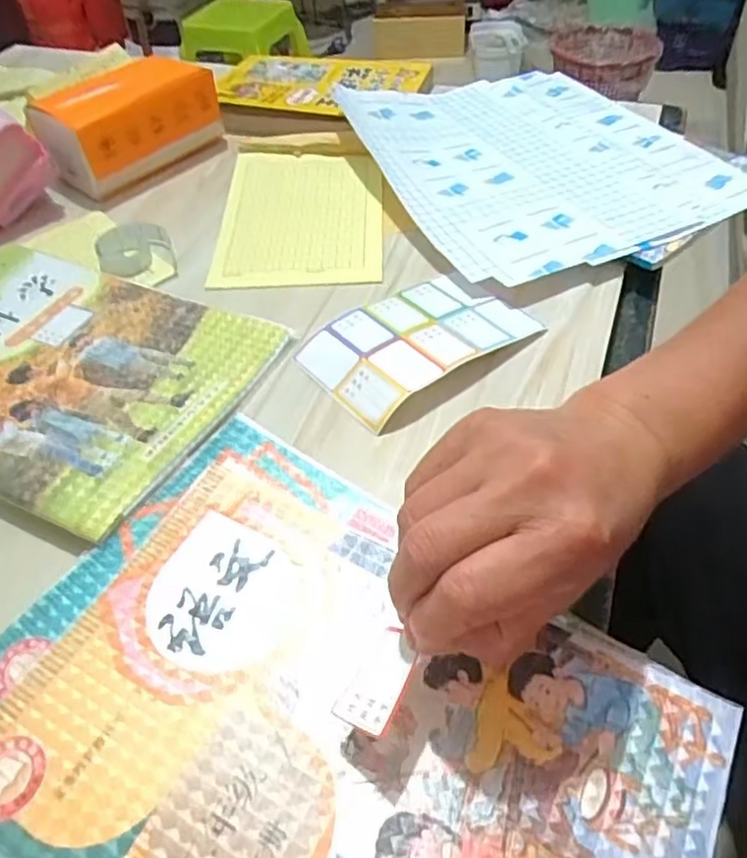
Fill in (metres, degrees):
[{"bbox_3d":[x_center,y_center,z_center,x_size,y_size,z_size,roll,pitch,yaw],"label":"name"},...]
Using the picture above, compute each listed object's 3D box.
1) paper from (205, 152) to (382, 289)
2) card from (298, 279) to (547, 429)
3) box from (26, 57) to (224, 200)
[{"bbox_3d":[-0.058,-0.176,0.534,0.128,0.009,0.178,-2,51,2],"label":"paper"},{"bbox_3d":[0.028,-0.062,0.421,0.137,0.014,0.086,-32,54,-22],"label":"card"},{"bbox_3d":[-0.218,-0.276,0.593,0.074,0.075,0.153,31,58,28],"label":"box"}]

